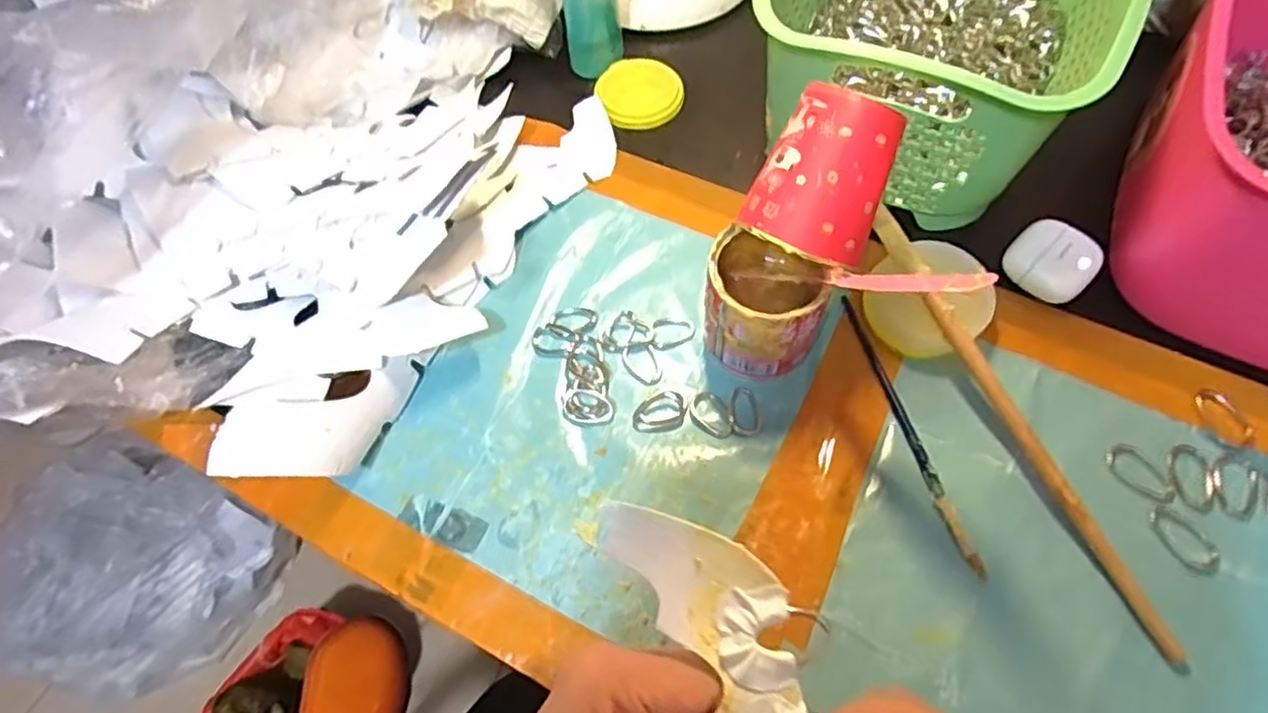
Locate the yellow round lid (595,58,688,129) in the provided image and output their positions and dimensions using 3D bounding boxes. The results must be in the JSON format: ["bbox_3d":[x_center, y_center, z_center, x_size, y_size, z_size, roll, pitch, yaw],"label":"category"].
[{"bbox_3d":[0.005,-0.196,0.507,0.062,0.014,0.062,-1,65,3],"label":"yellow round lid"}]

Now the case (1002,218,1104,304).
[{"bbox_3d":[0.251,-0.057,0.412,0.046,0.023,0.048,39,73,19],"label":"case"}]

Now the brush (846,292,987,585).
[{"bbox_3d":[0.151,0.037,0.378,0.009,0.004,0.168,-16,65,-4],"label":"brush"}]

